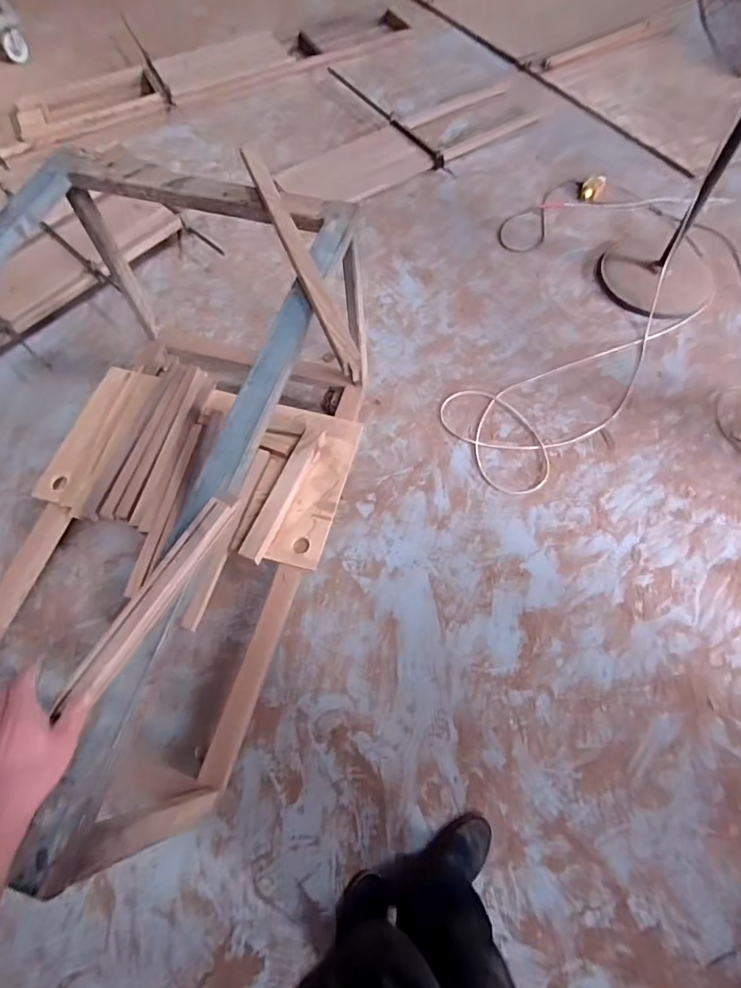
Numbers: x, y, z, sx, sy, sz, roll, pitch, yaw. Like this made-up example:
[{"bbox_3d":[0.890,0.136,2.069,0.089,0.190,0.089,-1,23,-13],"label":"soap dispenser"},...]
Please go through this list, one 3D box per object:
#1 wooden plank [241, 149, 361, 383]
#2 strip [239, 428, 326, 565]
[{"bbox_3d":[-0.138,-0.453,0.895,0.043,0.028,0.622,-21,66,-9],"label":"wooden plank"},{"bbox_3d":[-0.227,-0.009,1.295,0.065,0.034,0.408,21,67,11],"label":"strip"}]

